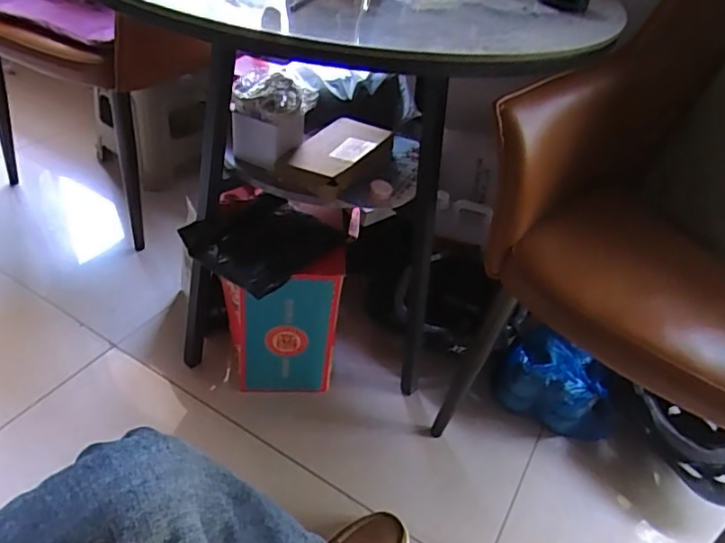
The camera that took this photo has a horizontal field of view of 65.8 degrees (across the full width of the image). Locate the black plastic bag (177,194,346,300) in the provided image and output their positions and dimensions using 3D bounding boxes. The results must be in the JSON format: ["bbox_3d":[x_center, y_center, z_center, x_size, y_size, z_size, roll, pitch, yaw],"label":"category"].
[{"bbox_3d":[-0.161,-0.052,0.913,0.189,0.046,0.210,37,47,28],"label":"black plastic bag"}]

